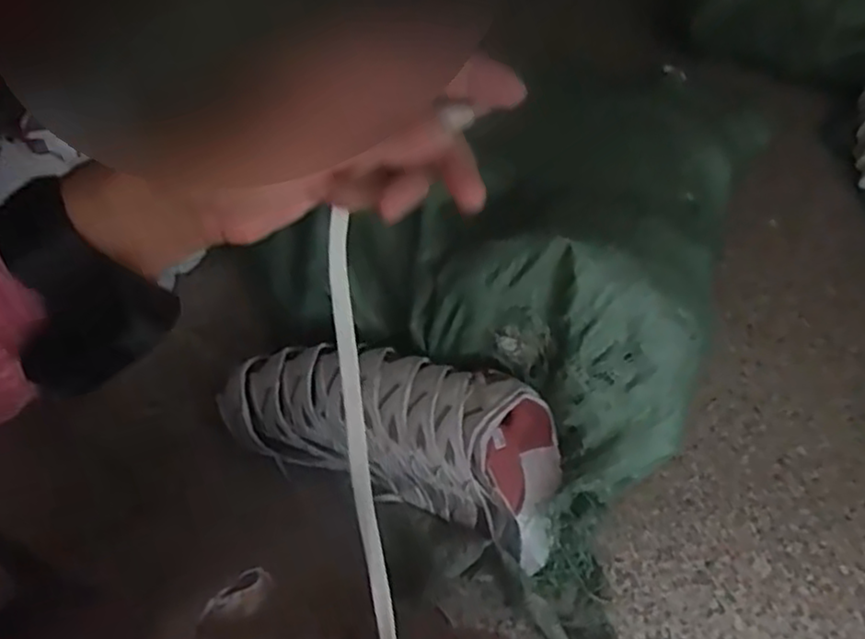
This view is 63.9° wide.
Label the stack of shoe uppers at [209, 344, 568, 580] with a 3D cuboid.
[{"bbox_3d":[-0.043,0.135,0.913,0.458,0.138,0.183,23,52,11],"label":"stack of shoe uppers"}]

